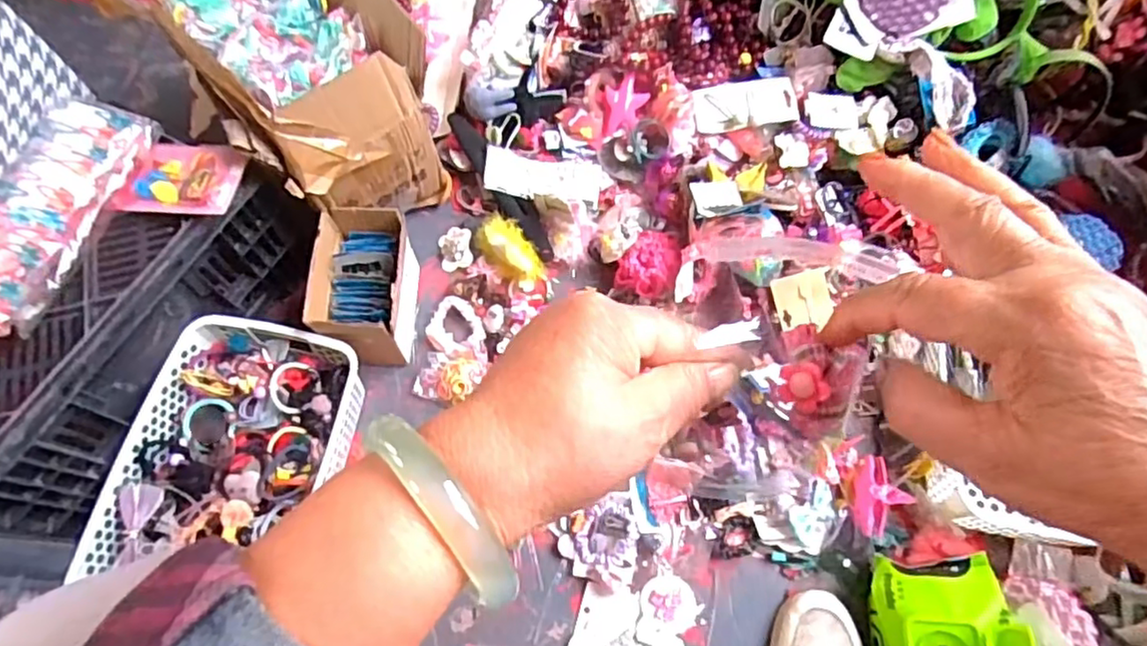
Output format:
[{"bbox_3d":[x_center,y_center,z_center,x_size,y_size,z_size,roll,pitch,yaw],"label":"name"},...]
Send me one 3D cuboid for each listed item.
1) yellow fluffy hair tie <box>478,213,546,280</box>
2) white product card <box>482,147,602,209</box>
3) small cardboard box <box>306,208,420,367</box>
[{"bbox_3d":[-0.077,-0.093,0.802,0.050,0.038,0.095,-41,74,-16],"label":"yellow fluffy hair tie"},{"bbox_3d":[-0.039,-0.187,0.837,0.149,0.011,0.069,10,65,-5],"label":"white product card"},{"bbox_3d":[-0.232,-0.036,0.738,0.095,0.116,0.156,-2,68,-2],"label":"small cardboard box"}]

